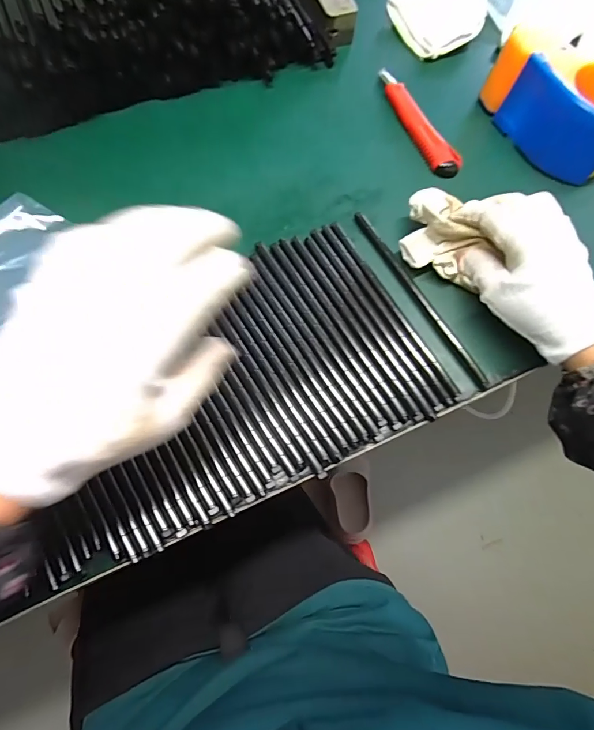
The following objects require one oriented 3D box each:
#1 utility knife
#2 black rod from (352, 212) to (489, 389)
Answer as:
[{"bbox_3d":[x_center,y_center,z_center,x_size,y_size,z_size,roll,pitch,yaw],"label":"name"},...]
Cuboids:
[{"bbox_3d":[0.108,-0.230,0.376,0.023,0.014,0.135,-23,74,-9],"label":"utility knife"},{"bbox_3d":[0.096,-0.057,0.318,0.007,0.004,0.174,-28,75,-10],"label":"black rod"}]

